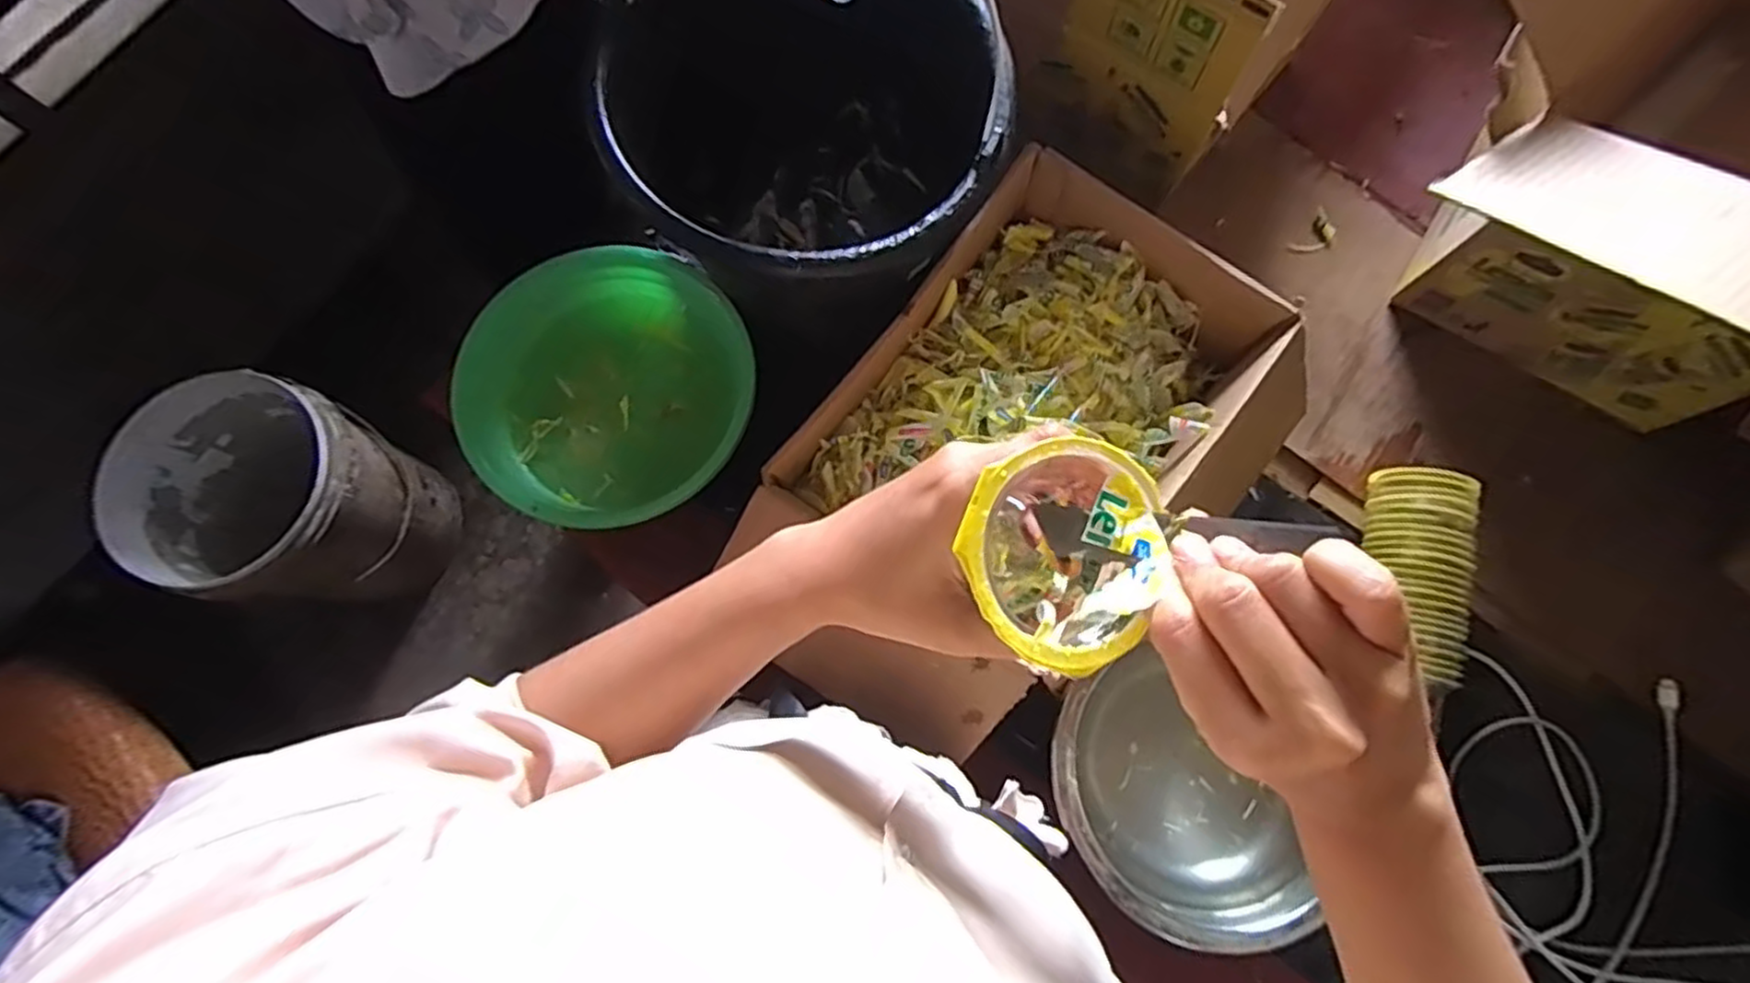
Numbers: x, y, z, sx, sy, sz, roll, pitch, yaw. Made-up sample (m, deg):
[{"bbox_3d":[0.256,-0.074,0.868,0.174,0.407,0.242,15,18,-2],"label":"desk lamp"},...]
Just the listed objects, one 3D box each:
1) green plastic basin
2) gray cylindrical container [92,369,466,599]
[{"bbox_3d":[-0.210,-0.083,0.612,0.214,0.067,0.224,0,75,-1],"label":"green plastic basin"},{"bbox_3d":[-0.873,0.024,1.131,0.280,0.339,0.291,0,75,-1],"label":"gray cylindrical container"}]

